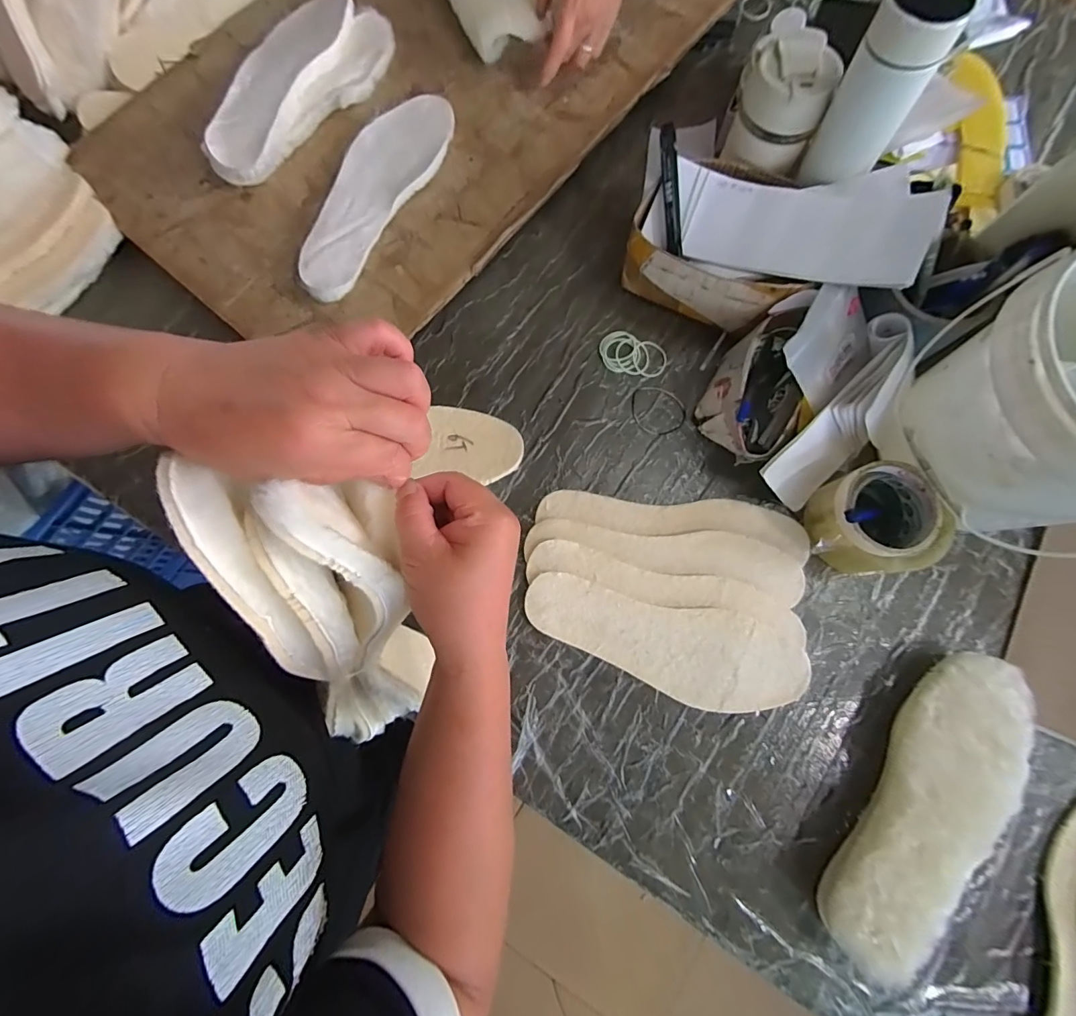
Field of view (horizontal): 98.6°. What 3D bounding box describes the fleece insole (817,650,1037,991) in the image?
[{"bbox_3d":[0.342,0.259,0.406,0.096,0.059,0.282,32,81,7],"label":"fleece insole"}]

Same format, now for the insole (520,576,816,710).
[{"bbox_3d":[0.121,0.135,0.457,0.269,0.005,0.090,12,86,6],"label":"insole"}]

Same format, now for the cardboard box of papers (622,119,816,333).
[{"bbox_3d":[0.198,-0.292,0.516,0.187,0.104,0.147,28,81,7],"label":"cardboard box of papers"}]

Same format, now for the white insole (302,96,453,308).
[{"bbox_3d":[-0.201,-0.375,0.556,0.098,0.022,0.288,28,81,7],"label":"white insole"}]

